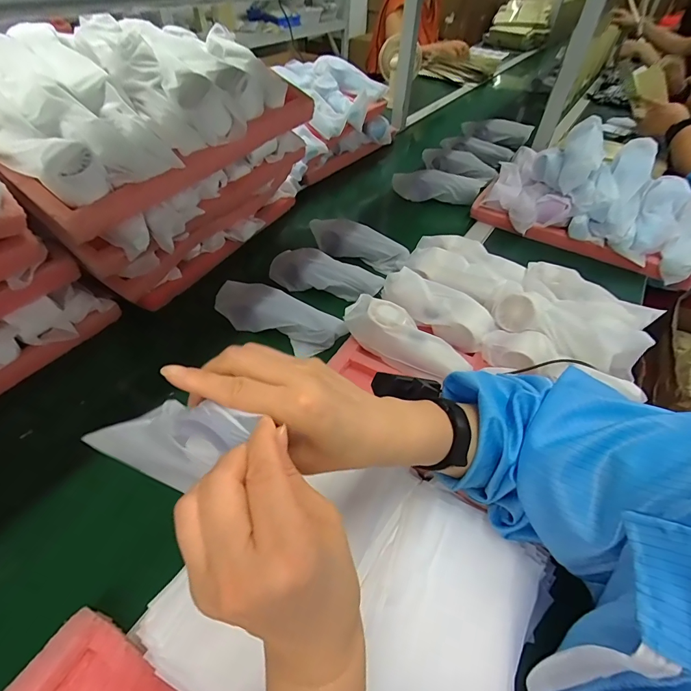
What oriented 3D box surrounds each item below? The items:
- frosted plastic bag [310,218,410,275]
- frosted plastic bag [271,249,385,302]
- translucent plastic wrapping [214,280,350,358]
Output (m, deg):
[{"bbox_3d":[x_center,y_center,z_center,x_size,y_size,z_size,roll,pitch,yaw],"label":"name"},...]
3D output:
[{"bbox_3d":[0.023,-0.183,0.699,0.193,0.060,0.061,27,51,21],"label":"frosted plastic bag"},{"bbox_3d":[-0.032,-0.114,0.630,0.195,0.055,0.053,18,49,13],"label":"frosted plastic bag"},{"bbox_3d":[-0.097,-0.041,0.567,0.198,0.056,0.055,19,49,14],"label":"translucent plastic wrapping"}]

